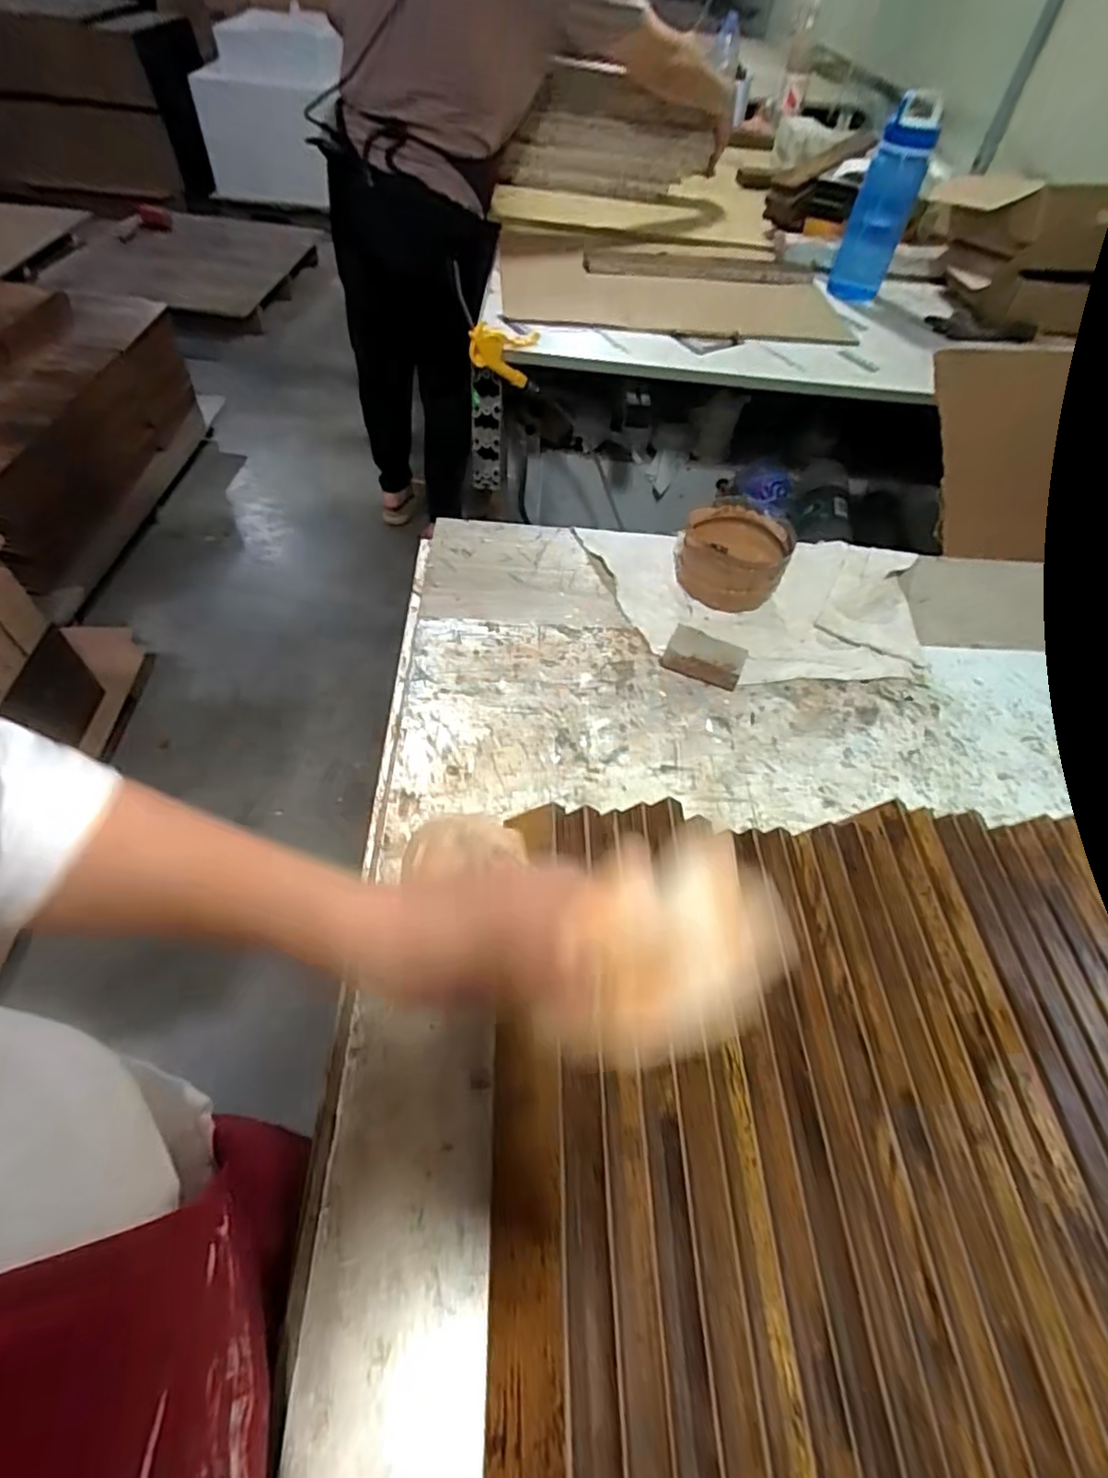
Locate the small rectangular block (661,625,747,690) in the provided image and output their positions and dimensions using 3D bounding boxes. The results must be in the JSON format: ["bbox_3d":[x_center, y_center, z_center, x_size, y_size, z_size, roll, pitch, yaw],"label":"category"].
[{"bbox_3d":[0.135,-0.074,0.569,0.067,0.027,0.041,22,55,11],"label":"small rectangular block"}]

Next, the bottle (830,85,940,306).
[{"bbox_3d":[0.566,-0.920,1.104,0.114,0.272,0.104,22,55,11],"label":"bottle"}]

